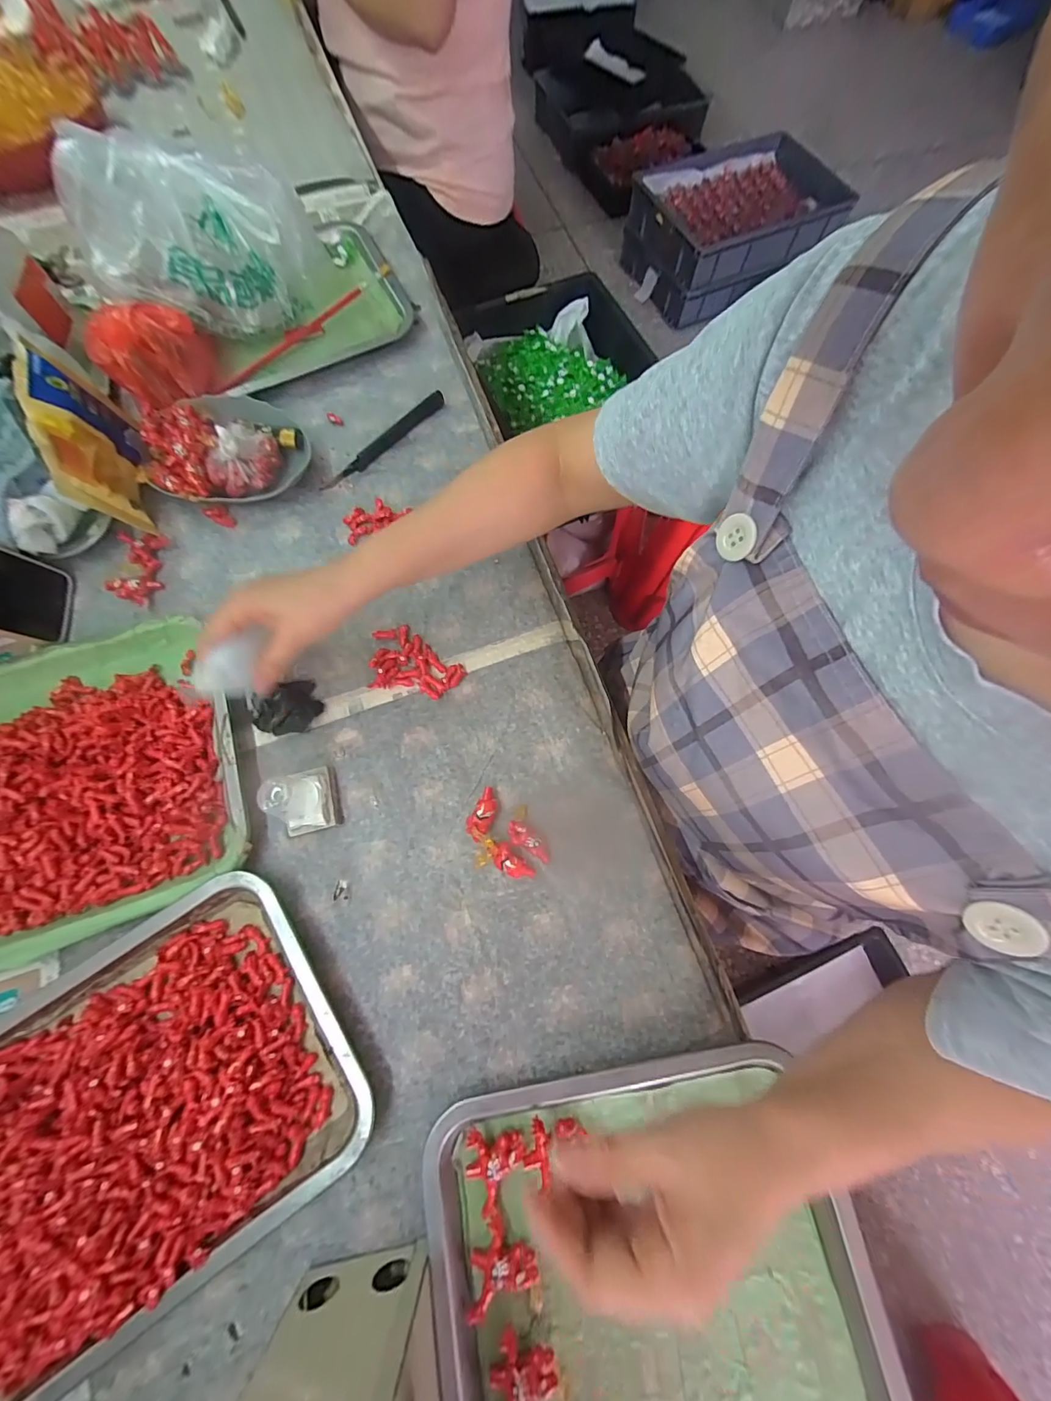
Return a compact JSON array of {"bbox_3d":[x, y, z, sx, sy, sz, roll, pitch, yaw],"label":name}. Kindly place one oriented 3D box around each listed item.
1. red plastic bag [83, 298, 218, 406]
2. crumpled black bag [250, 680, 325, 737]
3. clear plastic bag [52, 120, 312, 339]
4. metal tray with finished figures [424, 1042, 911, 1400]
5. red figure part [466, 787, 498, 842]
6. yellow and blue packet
[{"bbox_3d":[-0.373,-0.343,0.465,0.094,0.076,0.075,-18,74,-6],"label":"red plastic bag"},{"bbox_3d":[-0.208,0.007,0.401,0.055,0.010,0.044,-17,74,-6],"label":"crumpled black bag"},{"bbox_3d":[-0.336,-0.452,0.471,0.200,0.125,0.127,-1,73,-1],"label":"clear plastic bag"},{"bbox_3d":[0.090,0.399,0.272,0.272,0.026,0.308,-9,73,-3],"label":"metal tray with finished figures"},{"bbox_3d":[-0.034,0.092,0.372,0.018,0.013,0.041,29,75,8],"label":"red figure part"},{"bbox_3d":[-0.394,-0.233,0.412,0.028,0.089,0.131,-18,89,11],"label":"yellow and blue packet"}]

